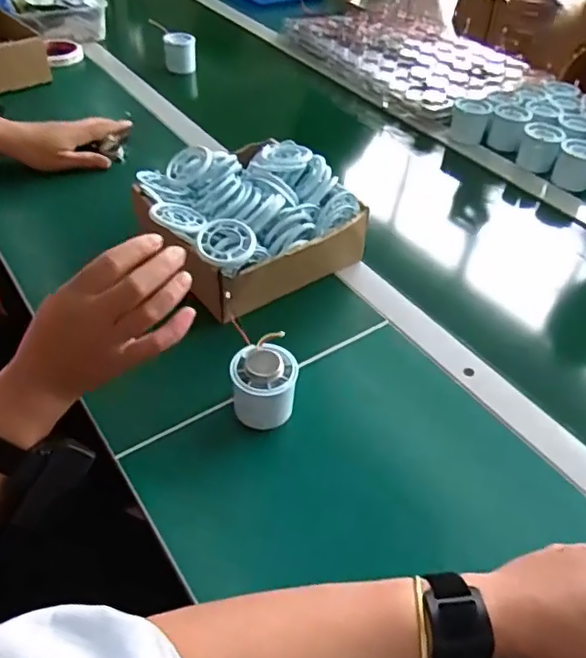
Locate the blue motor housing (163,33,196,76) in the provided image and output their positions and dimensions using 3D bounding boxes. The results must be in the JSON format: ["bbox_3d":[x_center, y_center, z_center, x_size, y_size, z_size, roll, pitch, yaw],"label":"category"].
[{"bbox_3d":[-0.206,-0.502,1.058,0.057,0.055,0.051,-6,46,-11],"label":"blue motor housing"}]

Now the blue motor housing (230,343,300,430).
[{"bbox_3d":[-0.024,0.050,0.489,0.052,0.062,0.045,0,45,-6],"label":"blue motor housing"}]

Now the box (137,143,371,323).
[{"bbox_3d":[-0.057,-0.124,0.632,0.195,0.086,0.202,-31,55,-31],"label":"box"}]

